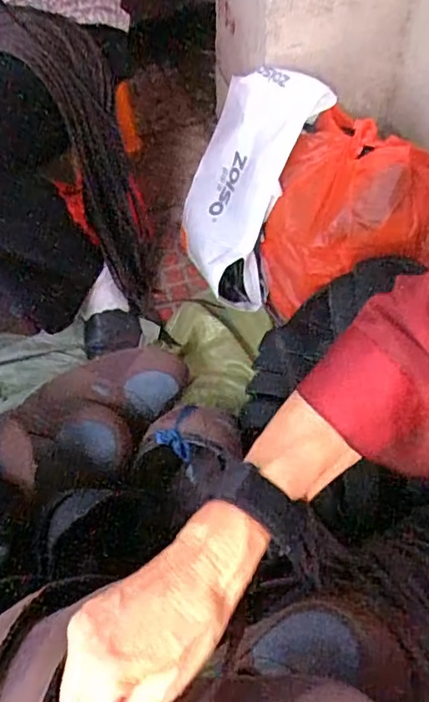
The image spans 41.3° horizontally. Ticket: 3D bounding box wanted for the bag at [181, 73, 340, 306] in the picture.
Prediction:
[{"bbox_3d":[0.041,-0.258,0.889,0.058,0.349,0.187,-10,40,-46],"label":"bag"}]

